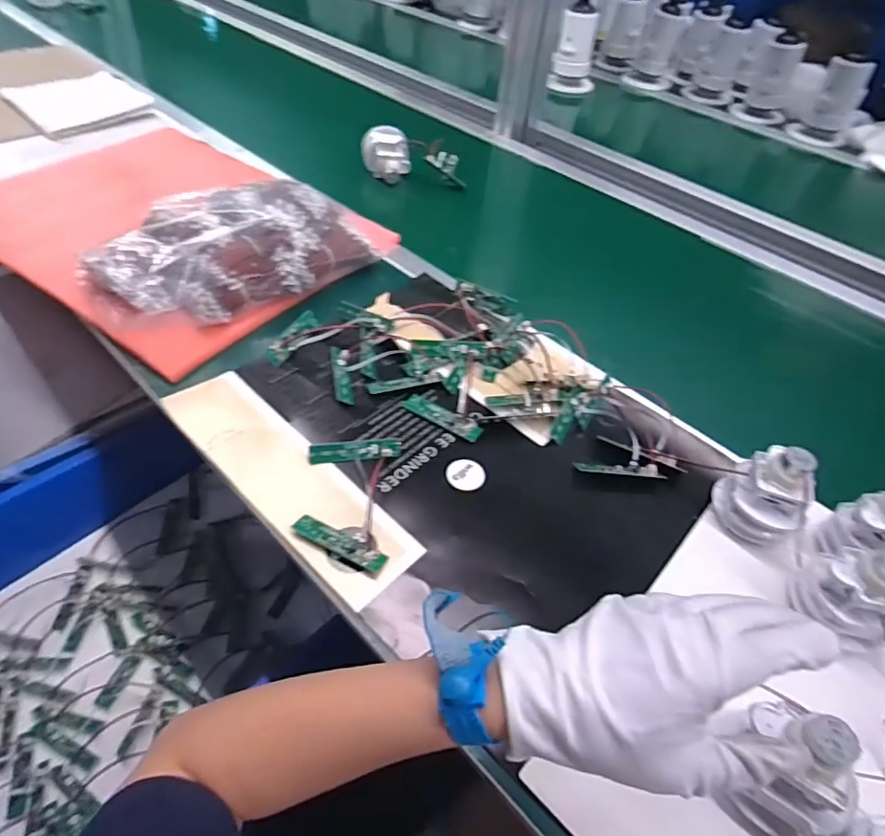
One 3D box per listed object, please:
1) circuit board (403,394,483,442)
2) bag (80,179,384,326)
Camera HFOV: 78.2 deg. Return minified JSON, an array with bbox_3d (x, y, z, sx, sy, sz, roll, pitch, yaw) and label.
[{"bbox_3d":[0.001,-0.003,0.544,0.083,0.009,0.023,27,51,17],"label":"circuit board"},{"bbox_3d":[-0.243,-0.201,0.635,0.170,0.081,0.291,34,53,22],"label":"bag"}]

